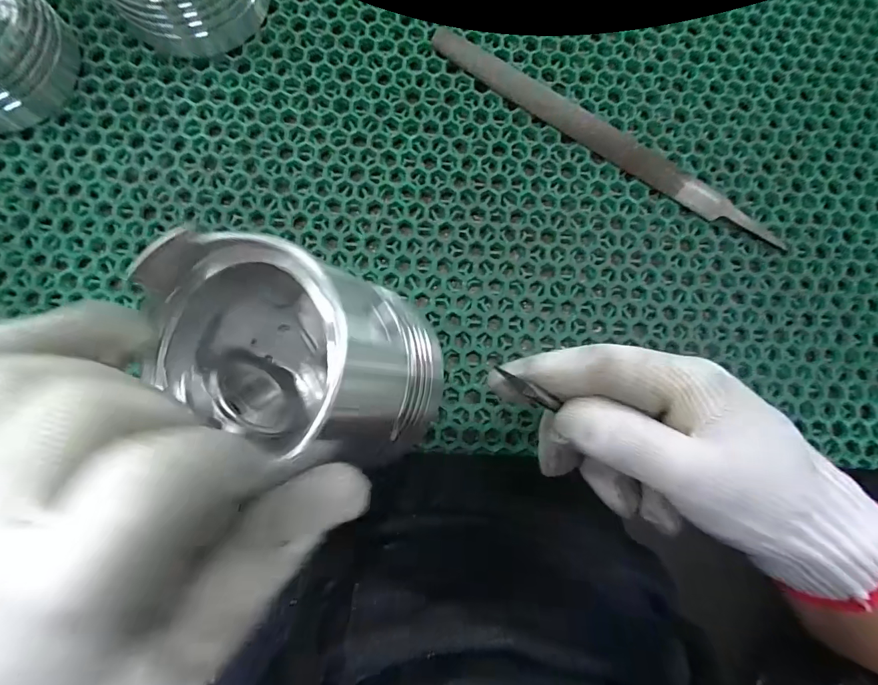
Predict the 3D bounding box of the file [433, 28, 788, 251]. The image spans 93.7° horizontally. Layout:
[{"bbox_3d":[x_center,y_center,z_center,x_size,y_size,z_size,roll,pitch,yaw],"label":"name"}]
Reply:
[{"bbox_3d":[0.098,-0.121,0.244,0.232,0.011,0.018,34,83,1],"label":"file"}]

